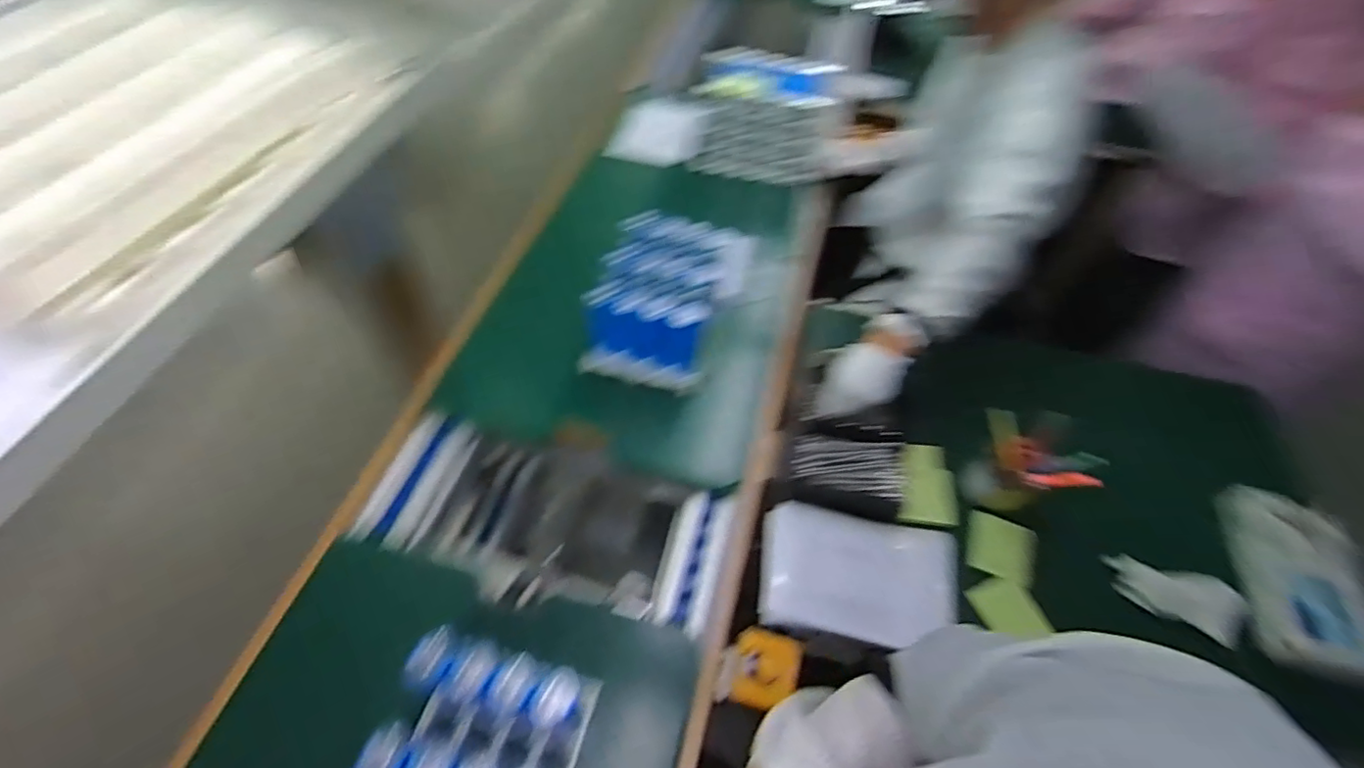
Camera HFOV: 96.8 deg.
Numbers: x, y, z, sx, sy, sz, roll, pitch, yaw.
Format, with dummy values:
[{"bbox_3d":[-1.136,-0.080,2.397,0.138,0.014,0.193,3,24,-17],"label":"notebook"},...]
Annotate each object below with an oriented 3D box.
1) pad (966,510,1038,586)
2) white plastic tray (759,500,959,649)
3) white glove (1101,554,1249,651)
[{"bbox_3d":[0.453,0.232,0.857,0.089,0.015,0.086,22,56,11],"label":"pad"},{"bbox_3d":[0.241,0.252,0.814,0.255,0.022,0.166,10,54,3],"label":"white plastic tray"},{"bbox_3d":[0.665,0.285,0.824,0.155,0.053,0.067,21,55,26],"label":"white glove"}]

